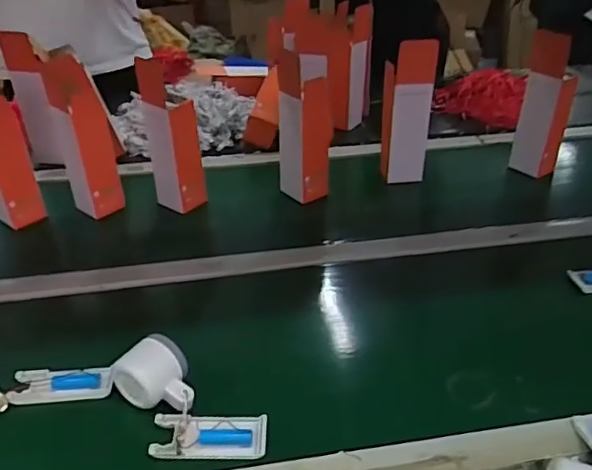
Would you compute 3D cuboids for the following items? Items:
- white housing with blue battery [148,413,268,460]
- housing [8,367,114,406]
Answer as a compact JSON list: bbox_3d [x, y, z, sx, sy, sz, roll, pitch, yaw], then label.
[{"bbox_3d":[-0.080,0.188,0.529,0.104,0.018,0.037,2,34,-1],"label":"white housing with blue battery"},{"bbox_3d":[-0.243,0.154,0.593,0.102,0.024,0.040,-2,34,-7],"label":"housing"}]

